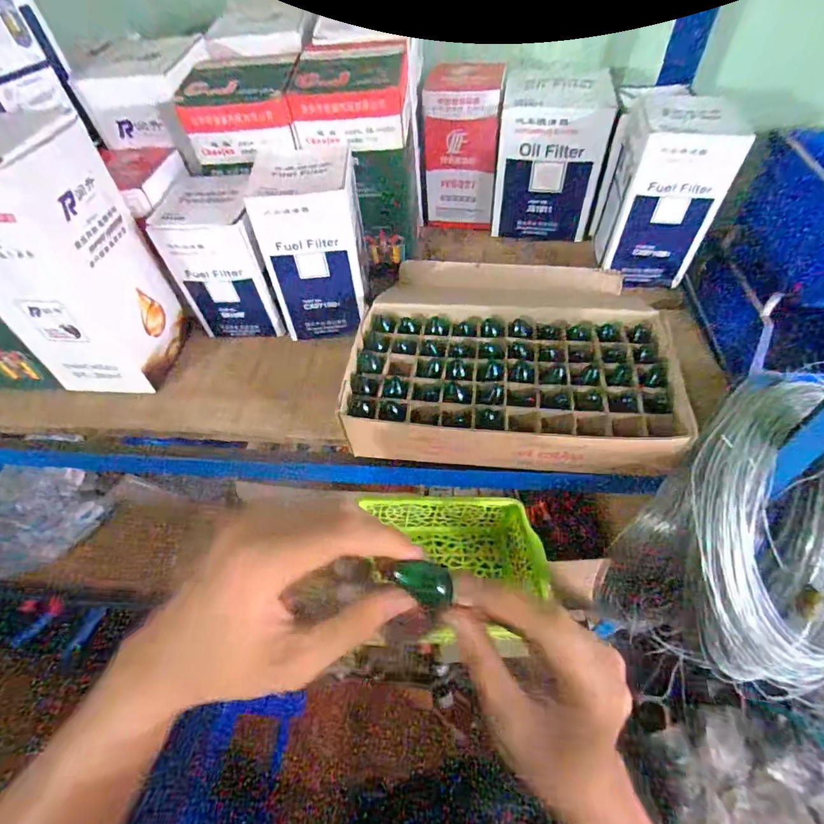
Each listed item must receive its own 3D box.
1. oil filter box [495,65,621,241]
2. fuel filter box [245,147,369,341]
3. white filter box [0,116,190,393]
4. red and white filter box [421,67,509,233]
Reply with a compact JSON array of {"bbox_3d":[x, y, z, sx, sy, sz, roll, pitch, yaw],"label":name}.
[{"bbox_3d":[0.158,-0.290,0.539,0.113,0.149,0.085,8,53,11],"label":"oil filter box"},{"bbox_3d":[-0.090,-0.163,0.461,0.081,0.146,0.089,-1,51,4],"label":"fuel filter box"},{"bbox_3d":[-0.301,-0.128,0.409,0.098,0.210,0.104,4,52,8],"label":"white filter box"},{"bbox_3d":[0.062,-0.317,0.564,0.084,0.154,0.090,4,52,8],"label":"red and white filter box"}]

